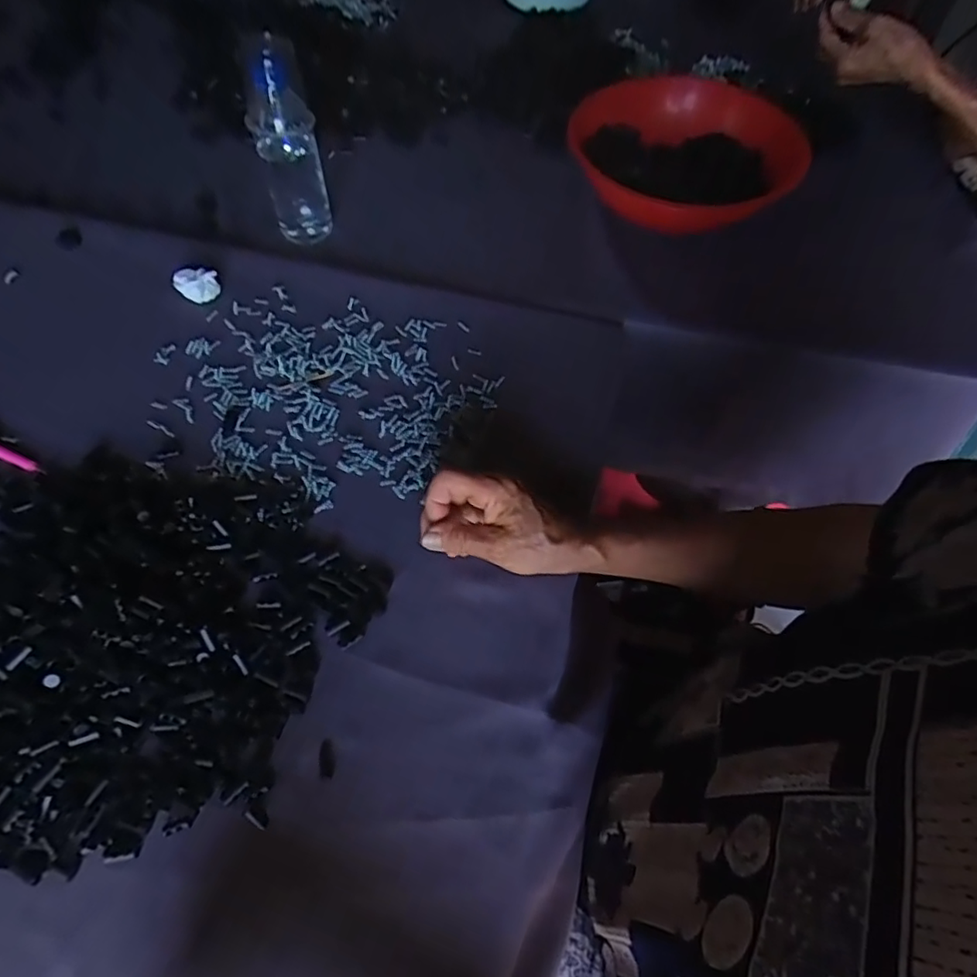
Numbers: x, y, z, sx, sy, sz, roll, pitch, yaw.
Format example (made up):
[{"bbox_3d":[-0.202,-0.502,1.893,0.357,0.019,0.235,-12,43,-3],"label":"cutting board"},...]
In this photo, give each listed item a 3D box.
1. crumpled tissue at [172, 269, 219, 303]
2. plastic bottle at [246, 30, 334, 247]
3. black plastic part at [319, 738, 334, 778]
[{"bbox_3d":[-0.289,-0.202,0.592,0.039,0.021,0.036,-22,63,-14],"label":"crumpled tissue"},{"bbox_3d":[-0.204,-0.346,0.606,0.056,0.194,0.059,-9,61,-6],"label":"plastic bottle"},{"bbox_3d":[-0.105,0.175,0.388,0.009,0.004,0.023,-7,61,-6],"label":"black plastic part"}]

